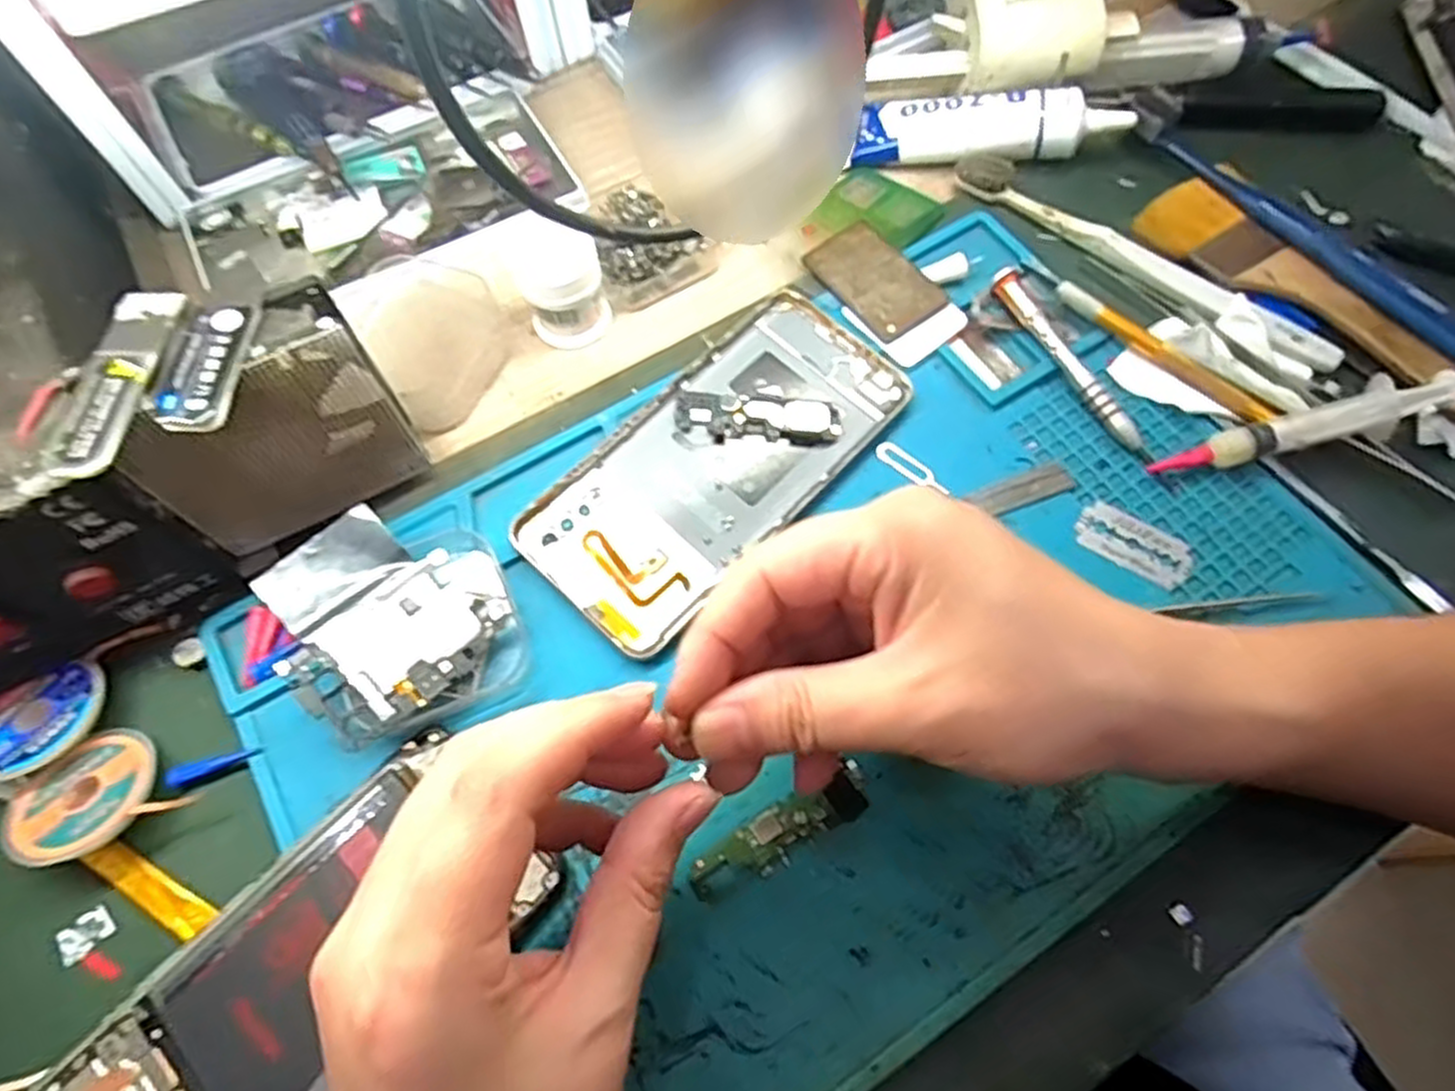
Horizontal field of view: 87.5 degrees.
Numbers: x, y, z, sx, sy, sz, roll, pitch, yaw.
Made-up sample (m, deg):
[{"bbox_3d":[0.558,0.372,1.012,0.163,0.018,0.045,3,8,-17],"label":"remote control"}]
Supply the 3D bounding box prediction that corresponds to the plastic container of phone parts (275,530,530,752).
[{"bbox_3d":[-0.112,0.033,0.269,0.073,0.020,0.057,-28,69,-11],"label":"plastic container of phone parts"}]

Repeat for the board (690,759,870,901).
[{"bbox_3d":[0.018,0.094,0.249,0.065,0.004,0.017,-29,69,-11],"label":"board"}]

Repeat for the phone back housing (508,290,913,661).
[{"bbox_3d":[-0.003,-0.035,0.304,0.074,0.010,0.160,41,73,17],"label":"phone back housing"}]

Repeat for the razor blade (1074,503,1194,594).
[{"bbox_3d":[0.155,-0.002,0.289,0.040,0.004,0.024,33,71,14],"label":"razor blade"}]

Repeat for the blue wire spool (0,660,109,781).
[{"bbox_3d":[-0.240,0.060,0.263,0.042,0.012,0.041,0,66,1],"label":"blue wire spool"}]

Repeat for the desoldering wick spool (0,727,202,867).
[{"bbox_3d":[-0.212,0.085,0.254,0.046,0.016,0.042,0,66,1],"label":"desoldering wick spool"}]

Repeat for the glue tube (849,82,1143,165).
[{"bbox_3d":[0.127,-0.204,0.367,0.122,0.027,0.036,9,67,5],"label":"glue tube"}]

